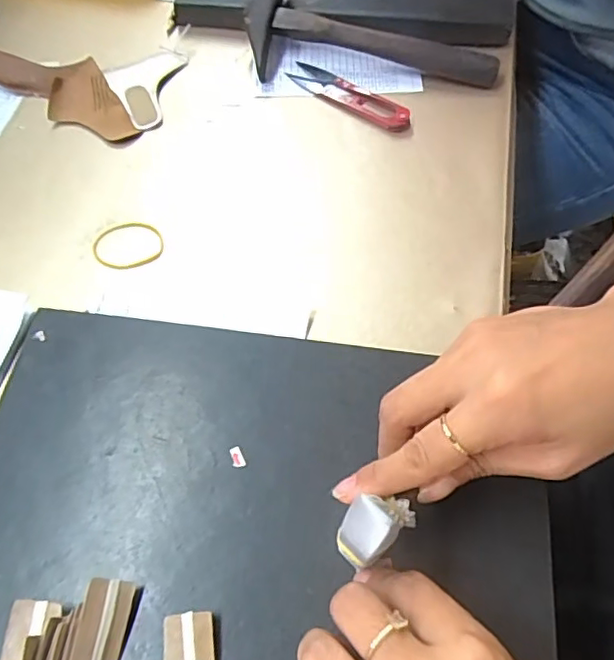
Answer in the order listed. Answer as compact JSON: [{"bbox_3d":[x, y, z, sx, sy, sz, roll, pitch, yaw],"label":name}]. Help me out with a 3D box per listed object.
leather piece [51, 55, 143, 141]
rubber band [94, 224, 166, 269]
[{"bbox_3d":[-0.181,-0.182,0.477,0.054,0.006,0.083,-34,78,-7],"label":"leather piece"},{"bbox_3d":[-0.127,-0.060,0.409,0.049,0.004,0.040,-17,61,-8],"label":"rubber band"}]

